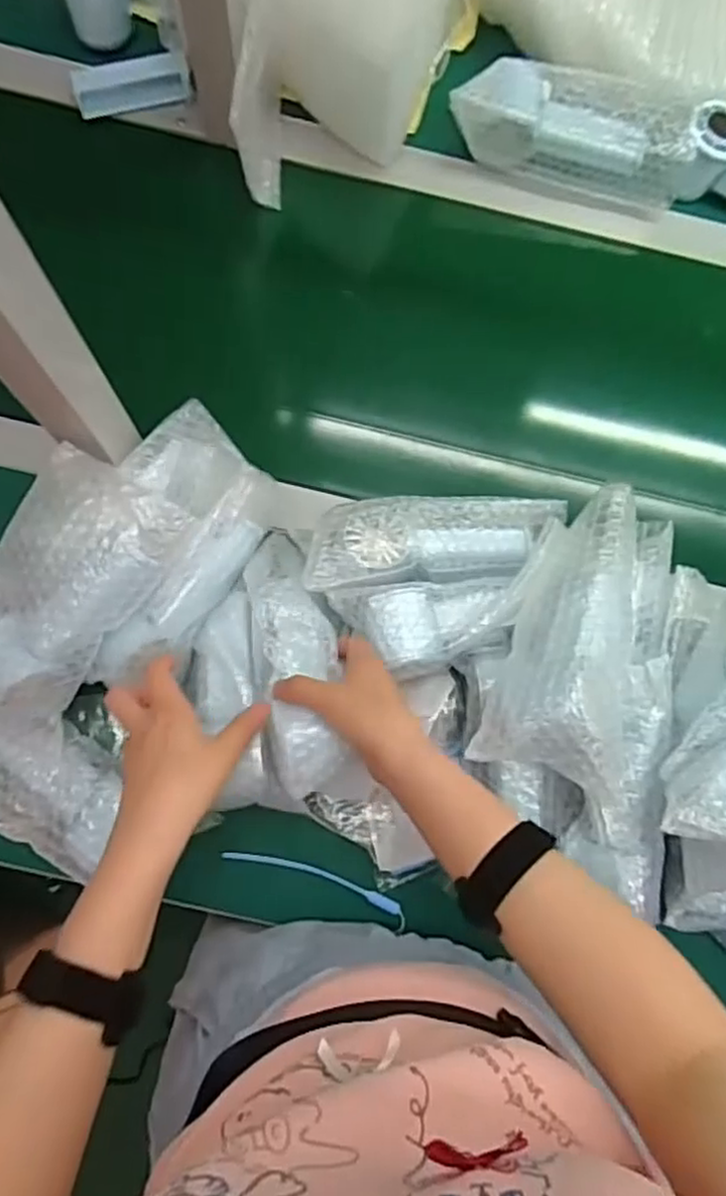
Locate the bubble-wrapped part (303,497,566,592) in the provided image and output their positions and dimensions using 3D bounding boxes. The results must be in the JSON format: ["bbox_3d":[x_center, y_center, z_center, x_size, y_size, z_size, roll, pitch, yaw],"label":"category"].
[{"bbox_3d":[0.054,-0.044,0.531,0.192,0.041,0.071,-6,82,-5],"label":"bubble-wrapped part"}]

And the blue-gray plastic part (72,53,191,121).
[{"bbox_3d":[-0.205,-0.458,0.633,0.100,0.034,0.025,-13,82,-6],"label":"blue-gray plastic part"}]

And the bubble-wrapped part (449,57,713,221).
[{"bbox_3d":[0.187,-0.419,0.638,0.207,0.065,0.074,12,81,-2],"label":"bubble-wrapped part"}]

